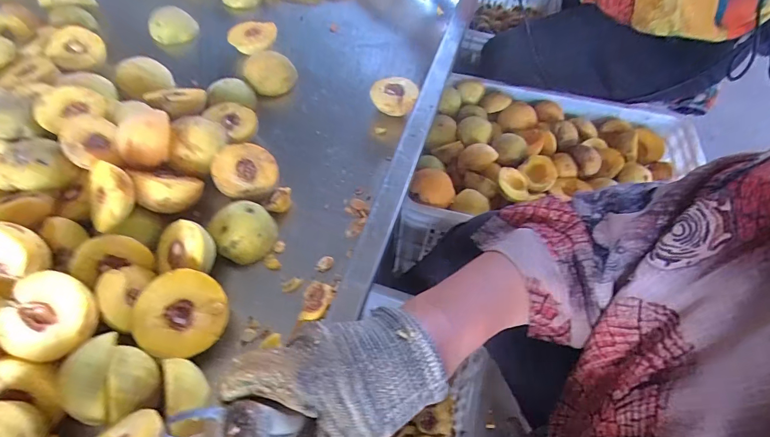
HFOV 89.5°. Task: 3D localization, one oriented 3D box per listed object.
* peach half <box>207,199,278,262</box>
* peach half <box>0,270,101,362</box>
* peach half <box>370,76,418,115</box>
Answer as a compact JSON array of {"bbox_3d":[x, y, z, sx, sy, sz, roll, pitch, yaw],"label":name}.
[{"bbox_3d":[-0.145,0.012,0.403,0.060,0.032,0.056,2,57,-3],"label":"peach half"},{"bbox_3d":[-0.263,0.076,0.309,0.065,0.024,0.065,22,84,1],"label":"peach half"},{"bbox_3d":[0.013,-0.164,0.533,0.059,0.038,0.059,12,57,3],"label":"peach half"}]

